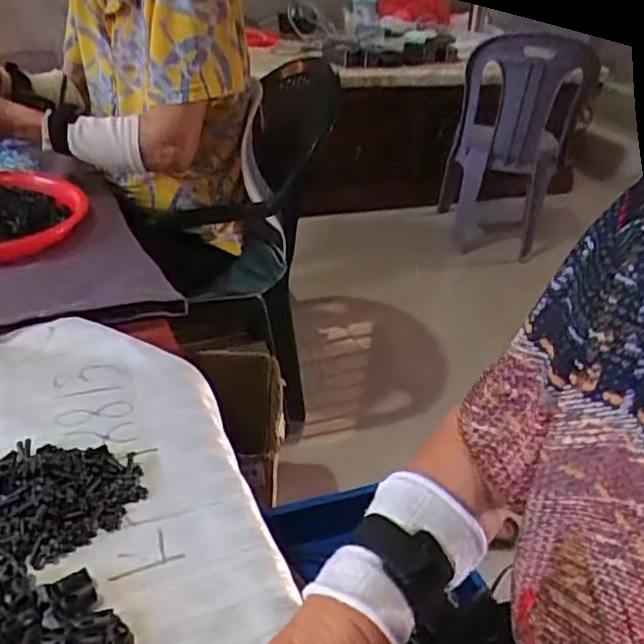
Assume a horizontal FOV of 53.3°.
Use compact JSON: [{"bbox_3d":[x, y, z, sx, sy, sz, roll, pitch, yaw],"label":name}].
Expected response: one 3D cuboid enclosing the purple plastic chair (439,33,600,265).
[{"bbox_3d":[0.451,-0.425,1.515,0.294,0.440,0.308,14,32,14],"label":"purple plastic chair"}]

